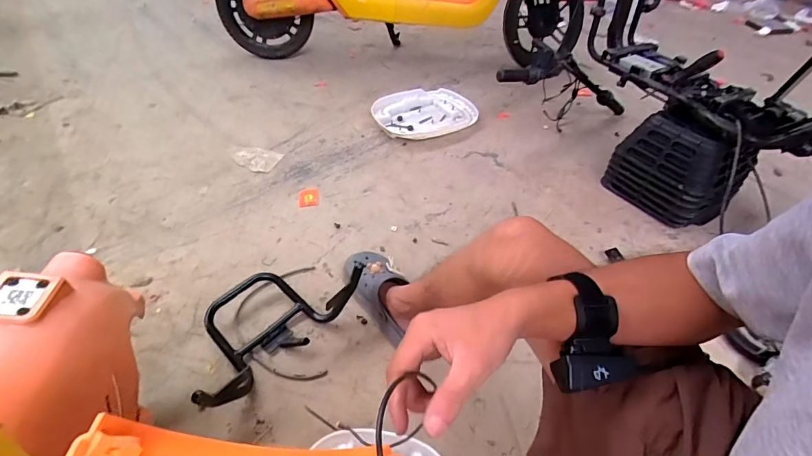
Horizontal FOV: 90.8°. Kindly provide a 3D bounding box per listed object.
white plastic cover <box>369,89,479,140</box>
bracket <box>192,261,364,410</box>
[{"bbox_3d":[0.071,-0.408,1.405,0.364,0.044,0.262,-26,53,-27],"label":"white plastic cover"},{"bbox_3d":[-0.270,0.159,0.761,0.211,0.141,0.334,34,52,26],"label":"bracket"}]

